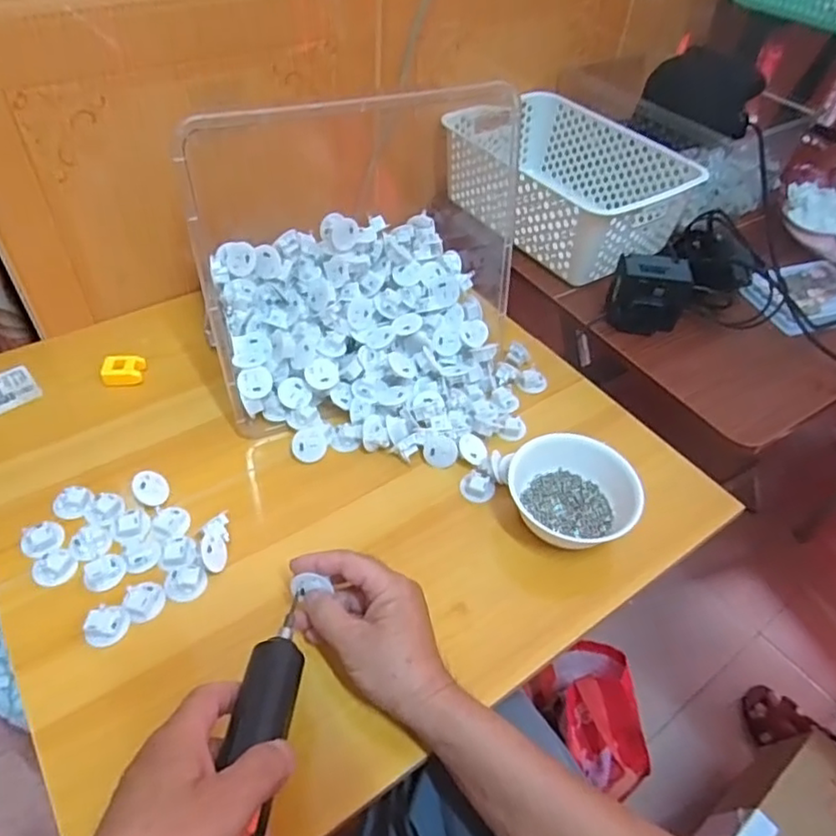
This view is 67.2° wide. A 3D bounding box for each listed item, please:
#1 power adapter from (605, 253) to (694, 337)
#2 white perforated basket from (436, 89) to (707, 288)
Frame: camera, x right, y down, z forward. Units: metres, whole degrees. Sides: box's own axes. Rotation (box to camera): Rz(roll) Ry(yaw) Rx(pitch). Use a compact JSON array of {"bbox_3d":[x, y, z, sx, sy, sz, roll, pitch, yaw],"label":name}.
[{"bbox_3d":[0.264,-0.143,0.725,0.083,0.074,0.051,11,48,4],"label":"power adapter"},{"bbox_3d":[0.194,-0.311,0.841,0.209,0.113,0.300,-31,58,-29],"label":"white perforated basket"}]

